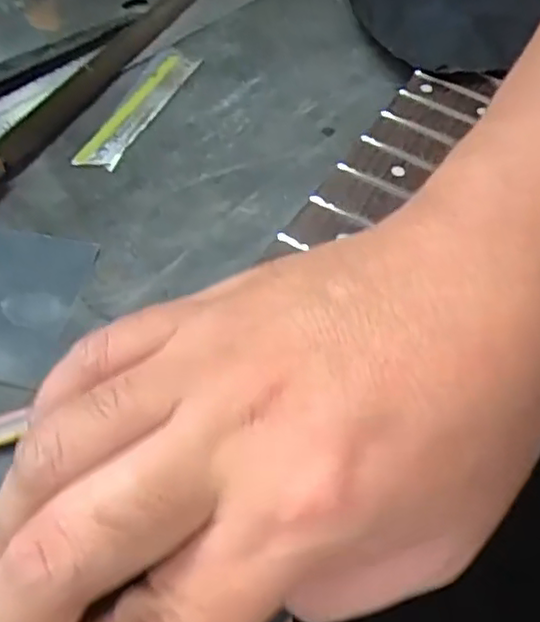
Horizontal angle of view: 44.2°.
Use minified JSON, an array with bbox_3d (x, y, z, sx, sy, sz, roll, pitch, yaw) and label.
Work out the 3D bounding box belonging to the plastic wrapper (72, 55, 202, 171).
[{"bbox_3d":[-0.067,-0.105,0.346,0.019,0.004,0.098,19,54,11],"label":"plastic wrapper"}]

